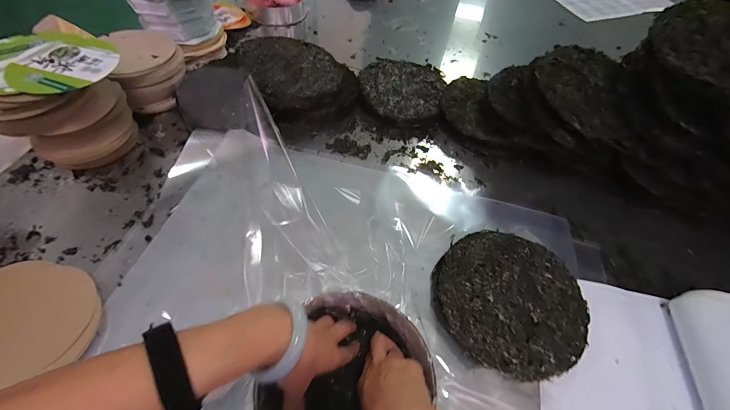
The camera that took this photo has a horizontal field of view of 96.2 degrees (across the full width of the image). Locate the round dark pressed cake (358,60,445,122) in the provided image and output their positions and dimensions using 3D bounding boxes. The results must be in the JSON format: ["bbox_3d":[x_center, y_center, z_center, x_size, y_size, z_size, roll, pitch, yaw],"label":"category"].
[{"bbox_3d":[0.082,-0.264,0.745,0.186,0.041,0.230,17,55,8],"label":"round dark pressed cake"}]

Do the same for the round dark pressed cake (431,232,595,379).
[{"bbox_3d":[0.204,0.134,0.470,0.200,0.031,0.199,2,54,-3],"label":"round dark pressed cake"}]

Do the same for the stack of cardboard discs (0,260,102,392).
[{"bbox_3d":[-0.433,0.148,0.409,0.184,0.022,0.150,15,54,6],"label":"stack of cardboard discs"}]

